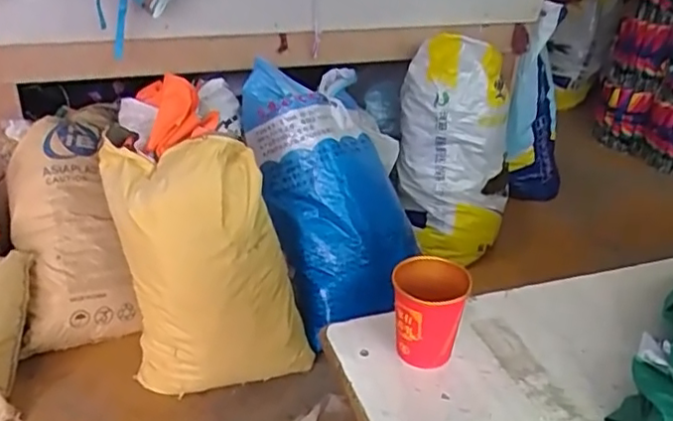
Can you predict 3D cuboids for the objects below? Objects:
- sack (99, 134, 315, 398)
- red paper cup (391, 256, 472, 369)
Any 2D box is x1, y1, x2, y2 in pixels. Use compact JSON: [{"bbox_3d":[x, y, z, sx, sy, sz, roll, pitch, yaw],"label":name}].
[{"bbox_3d":[-0.317,0.139,1.506,0.407,0.622,0.170,-12,8,-9],"label":"sack"},{"bbox_3d":[0.087,0.100,0.594,0.069,0.090,0.067,2,27,3],"label":"red paper cup"}]

